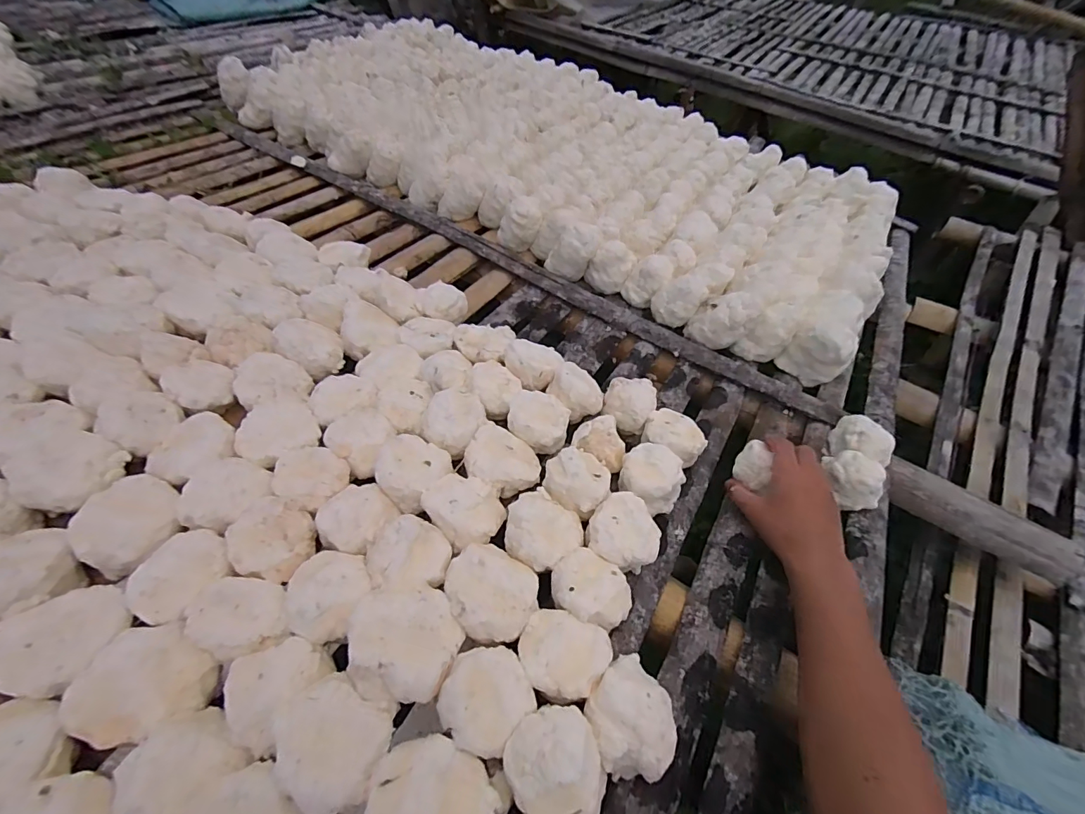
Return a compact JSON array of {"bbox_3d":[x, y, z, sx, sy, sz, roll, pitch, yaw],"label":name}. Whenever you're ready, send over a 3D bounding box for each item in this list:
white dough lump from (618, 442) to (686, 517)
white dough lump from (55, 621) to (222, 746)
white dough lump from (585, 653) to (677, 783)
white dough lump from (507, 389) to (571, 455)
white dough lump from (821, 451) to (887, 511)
[{"bbox_3d":[0.123,0.079,0.515,0.069,0.041,0.067,3,52,-4],"label":"white dough lump"},{"bbox_3d":[-0.295,0.204,0.338,0.073,0.033,0.075,3,52,-4],"label":"white dough lump"},{"bbox_3d":[0.068,0.245,0.359,0.067,0.054,0.070,3,52,-4],"label":"white dough lump"},{"bbox_3d":[-0.005,0.018,0.556,0.070,0.039,0.066,3,52,-4],"label":"white dough lump"},{"bbox_3d":[0.375,0.086,0.549,0.053,0.044,0.063,1,52,-5],"label":"white dough lump"}]

